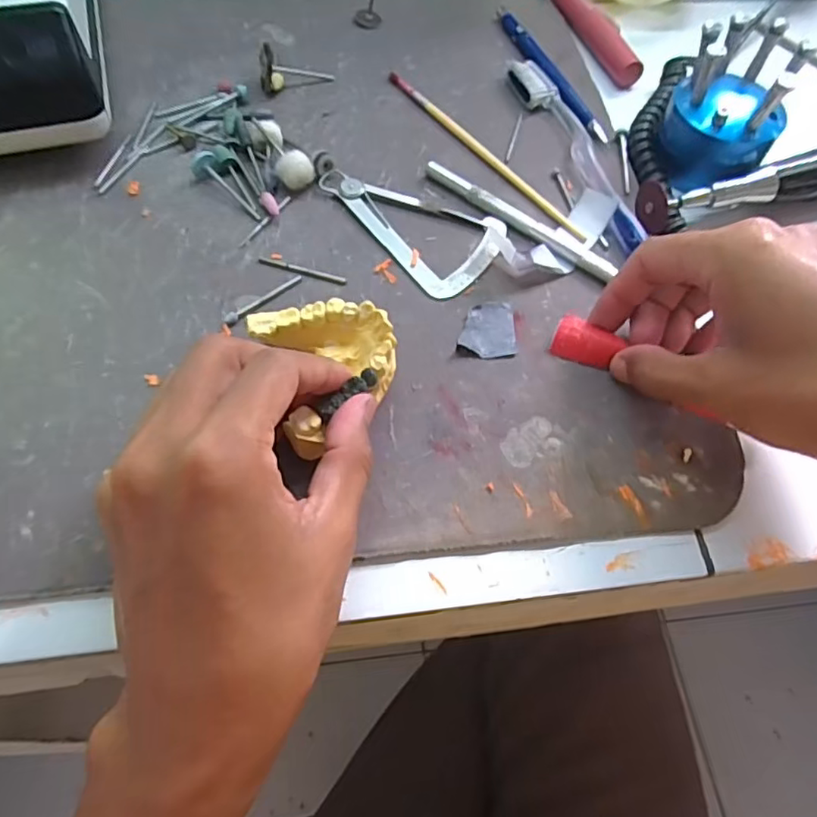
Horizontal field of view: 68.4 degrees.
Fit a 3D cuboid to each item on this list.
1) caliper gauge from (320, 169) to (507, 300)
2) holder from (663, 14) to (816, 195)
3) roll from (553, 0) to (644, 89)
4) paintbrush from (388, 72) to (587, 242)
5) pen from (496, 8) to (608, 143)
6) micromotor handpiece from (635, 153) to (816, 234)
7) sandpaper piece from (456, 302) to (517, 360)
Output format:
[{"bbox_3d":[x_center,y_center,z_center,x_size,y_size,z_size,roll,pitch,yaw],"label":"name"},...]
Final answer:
[{"bbox_3d":[0.005,-0.100,0.309,0.058,0.006,0.098,-37,70,-21],"label":"caliper gauge"},{"bbox_3d":[0.169,-0.156,0.319,0.055,0.060,0.057,-26,66,-17],"label":"holder"},{"bbox_3d":[0.119,-0.250,0.391,0.015,0.015,0.106,-16,64,-12],"label":"roll"},{"bbox_3d":[0.040,-0.145,0.336,0.008,0.005,0.160,-33,69,-19],"label":"paintbrush"},{"bbox_3d":[0.084,-0.210,0.372,0.014,0.009,0.134,-18,64,-13],"label":"pen"},{"bbox_3d":[0.202,-0.122,0.320,0.167,0.025,0.025,-13,63,-11],"label":"micromotor handpiece"},{"bbox_3d":[0.036,-0.037,0.278,0.027,0.004,0.030,3,61,-2],"label":"sandpaper piece"}]

